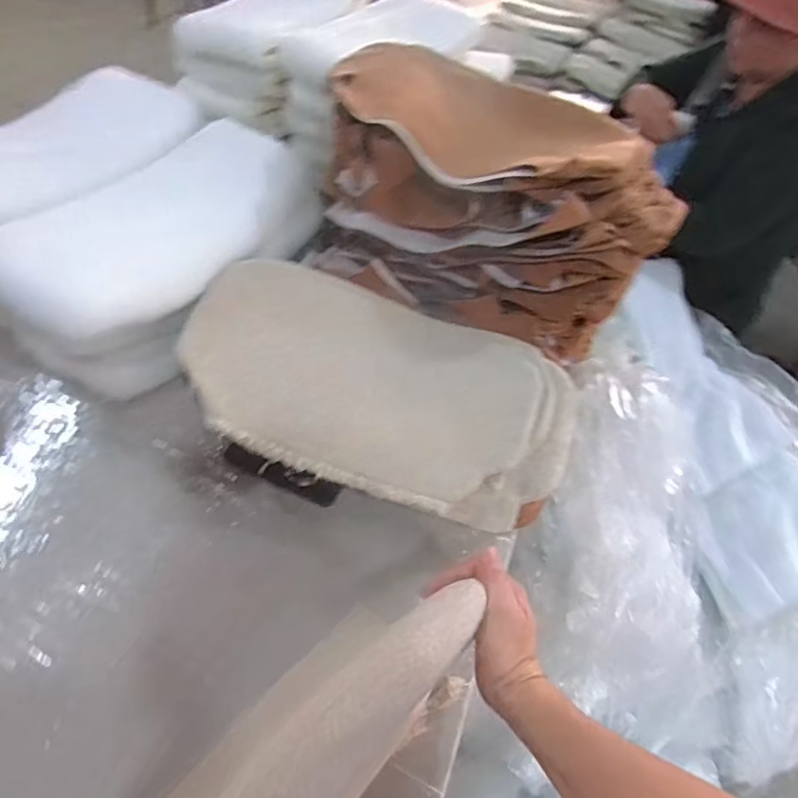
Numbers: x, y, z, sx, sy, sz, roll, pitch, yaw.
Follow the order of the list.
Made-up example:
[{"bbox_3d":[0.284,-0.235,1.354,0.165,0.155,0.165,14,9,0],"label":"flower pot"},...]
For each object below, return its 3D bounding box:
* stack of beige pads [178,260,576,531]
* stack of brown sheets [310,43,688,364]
[{"bbox_3d":[-0.027,-0.024,0.731,0.498,0.075,0.278,16,51,8],"label":"stack of beige pads"},{"bbox_3d":[0.139,-0.289,0.862,0.501,0.258,0.329,18,51,9],"label":"stack of brown sheets"}]

